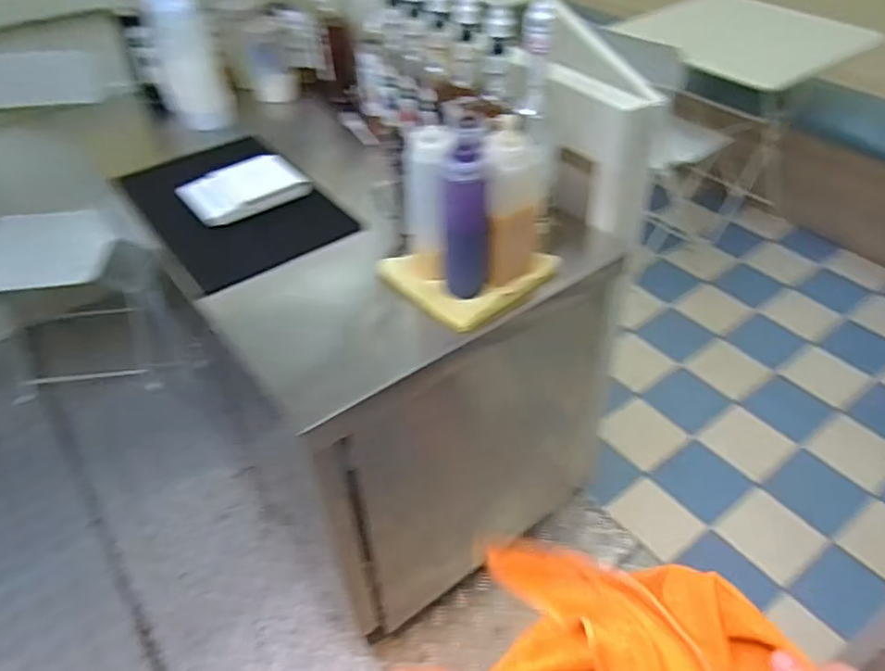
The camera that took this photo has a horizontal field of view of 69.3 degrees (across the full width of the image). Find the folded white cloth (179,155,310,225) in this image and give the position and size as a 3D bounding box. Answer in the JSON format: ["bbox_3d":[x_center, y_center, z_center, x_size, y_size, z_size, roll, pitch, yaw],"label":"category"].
[{"bbox_3d":[-0.364,-0.273,1.172,0.212,0.025,0.166,-26,48,-23],"label":"folded white cloth"}]

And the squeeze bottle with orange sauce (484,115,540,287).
[{"bbox_3d":[0.098,-0.179,0.902,0.061,0.222,0.075,17,47,20],"label":"squeeze bottle with orange sauce"}]

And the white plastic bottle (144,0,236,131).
[{"bbox_3d":[-0.556,-0.606,1.398,0.139,0.271,0.132,-16,45,-14],"label":"white plastic bottle"}]

